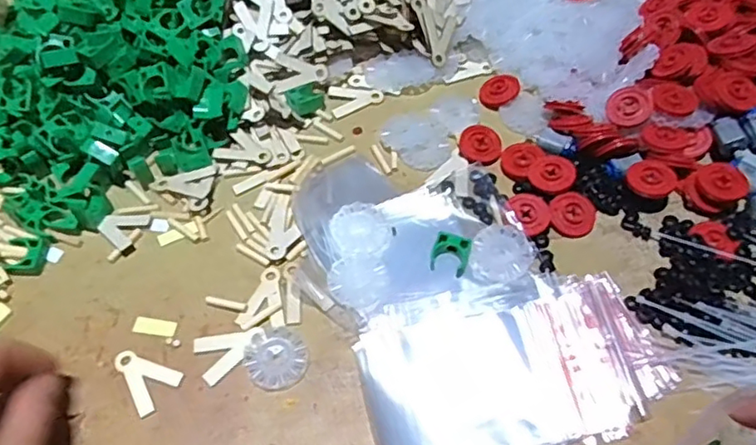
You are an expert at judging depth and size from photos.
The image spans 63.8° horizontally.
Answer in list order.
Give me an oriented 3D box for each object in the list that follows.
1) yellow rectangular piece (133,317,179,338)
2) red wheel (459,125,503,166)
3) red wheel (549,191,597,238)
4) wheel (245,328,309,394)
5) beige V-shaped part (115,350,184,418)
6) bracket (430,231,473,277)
[{"bbox_3d":[-0.145,0.068,0.397,0.029,0.004,0.012,9,57,5],"label":"yellow rectangular piece"},{"bbox_3d":[0.079,-0.060,0.468,0.032,0.010,0.032,-1,57,1],"label":"red wheel"},{"bbox_3d":[0.139,-0.006,0.433,0.033,0.010,0.033,-1,57,1],"label":"red wheel"},{"bbox_3d":[-0.062,0.085,0.377,0.036,0.005,0.038,-1,57,1],"label":"wheel"},{"bbox_3d":[-0.142,0.094,0.378,0.031,0.004,0.045,-31,61,-18],"label":"beige V-shaped part"},{"bbox_3d":[0.050,0.018,0.410,0.024,0.012,0.031,16,59,11],"label":"bracket"}]

